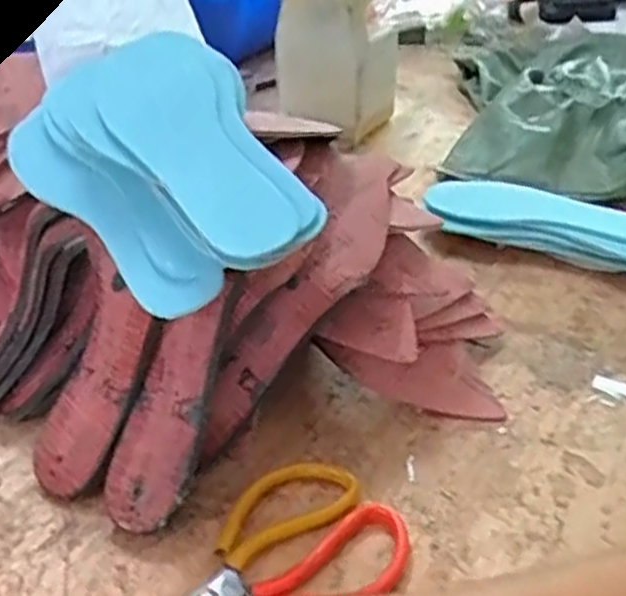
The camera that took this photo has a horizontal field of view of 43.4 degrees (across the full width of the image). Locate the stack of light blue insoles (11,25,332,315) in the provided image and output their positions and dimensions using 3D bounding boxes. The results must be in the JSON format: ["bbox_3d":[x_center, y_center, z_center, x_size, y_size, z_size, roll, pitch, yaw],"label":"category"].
[{"bbox_3d":[-0.094,-0.080,0.485,0.152,0.050,0.239,-20,50,-17],"label":"stack of light blue insoles"}]

